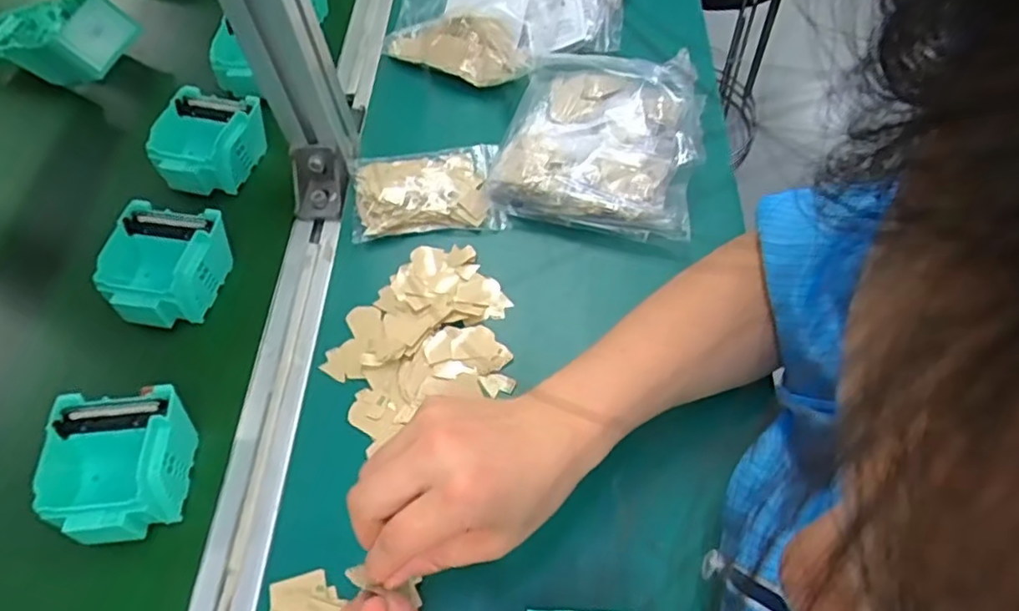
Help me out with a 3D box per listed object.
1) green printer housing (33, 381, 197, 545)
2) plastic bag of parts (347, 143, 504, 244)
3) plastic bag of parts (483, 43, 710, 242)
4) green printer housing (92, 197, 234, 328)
[{"bbox_3d":[-0.233,0.096,0.384,0.074,0.035,0.081,-7,59,0],"label":"green printer housing"},{"bbox_3d":[-0.064,-0.087,0.487,0.111,0.023,0.071,-7,59,0],"label":"plastic bag of parts"},{"bbox_3d":[0.070,-0.134,0.492,0.146,0.045,0.162,10,60,10],"label":"plastic bag of parts"},{"bbox_3d":[-0.249,-0.028,0.460,0.078,0.039,0.082,12,61,12],"label":"green printer housing"}]

